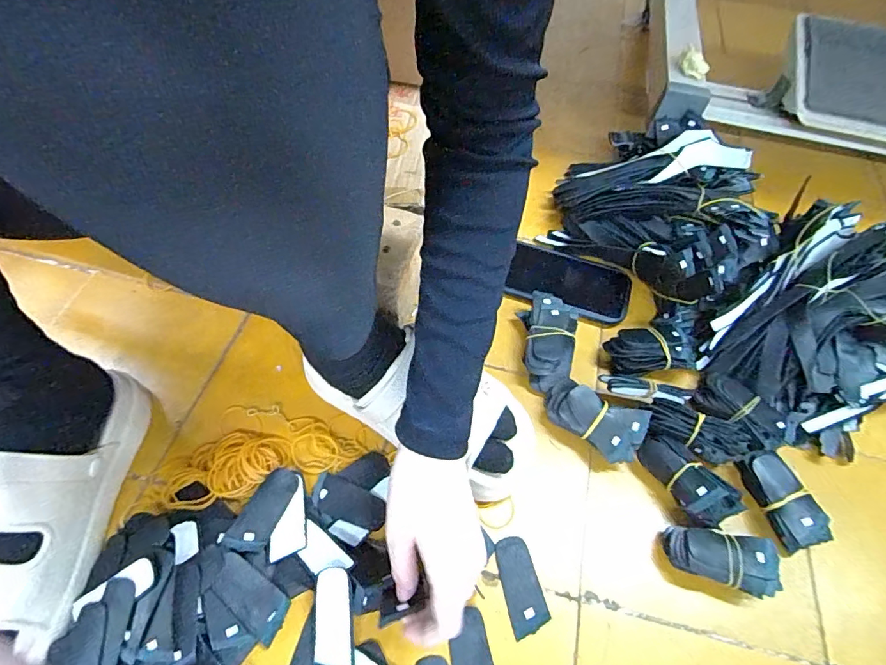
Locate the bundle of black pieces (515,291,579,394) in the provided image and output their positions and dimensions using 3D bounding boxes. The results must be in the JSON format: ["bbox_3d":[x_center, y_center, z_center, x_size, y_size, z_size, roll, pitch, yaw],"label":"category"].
[{"bbox_3d":[0.116,0.011,0.514,0.057,0.034,0.108,4,56,-1],"label":"bundle of black pieces"}]

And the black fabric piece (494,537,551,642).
[{"bbox_3d":[0.066,0.215,0.400,0.033,0.004,0.072,-11,58,-11],"label":"black fabric piece"}]

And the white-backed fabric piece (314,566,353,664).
[{"bbox_3d":[-0.088,0.228,0.370,0.029,0.004,0.074,-7,76,-1],"label":"white-backed fabric piece"}]

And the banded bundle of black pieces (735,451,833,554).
[{"bbox_3d":[0.310,0.153,0.429,0.034,0.034,0.080,-12,58,-11],"label":"banded bundle of black pieces"}]

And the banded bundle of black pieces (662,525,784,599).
[{"bbox_3d":[0.236,0.196,0.403,0.085,0.034,0.042,10,57,3],"label":"banded bundle of black pieces"}]

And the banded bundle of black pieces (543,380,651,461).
[{"bbox_3d":[0.146,0.088,0.466,0.093,0.042,0.053,27,59,14],"label":"banded bundle of black pieces"}]

